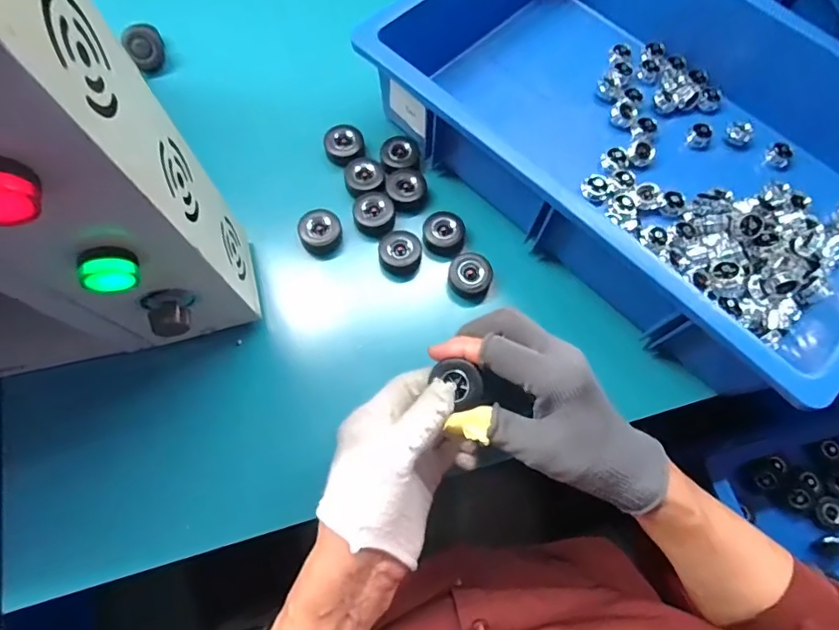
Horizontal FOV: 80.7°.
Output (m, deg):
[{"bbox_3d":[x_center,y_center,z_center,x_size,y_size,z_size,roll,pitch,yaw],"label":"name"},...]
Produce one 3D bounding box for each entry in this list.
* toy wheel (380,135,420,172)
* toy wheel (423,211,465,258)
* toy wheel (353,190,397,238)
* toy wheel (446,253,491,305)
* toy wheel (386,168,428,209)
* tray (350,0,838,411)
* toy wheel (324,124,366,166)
[{"bbox_3d":[-0.018,-0.155,0.472,0.036,0.016,0.030,-9,70,-5],"label":"toy wheel"},{"bbox_3d":[0.022,-0.073,0.451,0.037,0.024,0.038,1,70,-2],"label":"toy wheel"},{"bbox_3d":[-0.041,-0.092,0.454,0.037,0.018,0.040,1,70,-2],"label":"toy wheel"},{"bbox_3d":[0.044,-0.034,0.435,0.037,0.022,0.038,1,70,-2],"label":"toy wheel"},{"bbox_3d":[-0.012,-0.118,0.468,0.036,0.025,0.031,-3,70,-3],"label":"toy wheel"},{"bbox_3d":[0.203,-0.168,0.456,0.305,0.109,0.453,-42,77,-15],"label":"tray"},{"bbox_3d":[-0.070,-0.161,0.475,0.038,0.021,0.036,1,70,-2],"label":"toy wheel"}]

